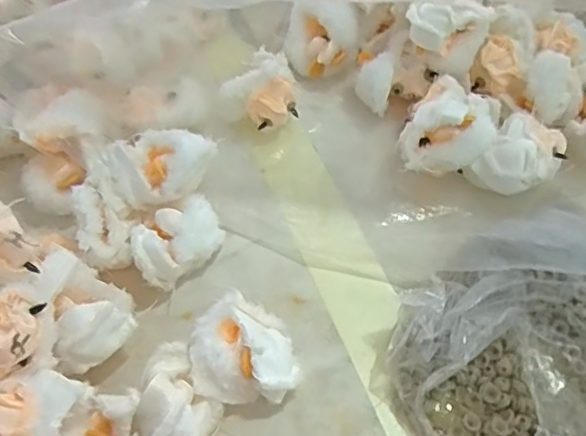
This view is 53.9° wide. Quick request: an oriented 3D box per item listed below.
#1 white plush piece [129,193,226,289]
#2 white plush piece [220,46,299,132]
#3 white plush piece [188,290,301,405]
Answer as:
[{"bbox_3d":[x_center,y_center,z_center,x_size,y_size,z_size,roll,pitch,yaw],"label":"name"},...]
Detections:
[{"bbox_3d":[-0.070,0.014,0.349,0.056,0.043,0.033,-37,66,-19],"label":"white plush piece"},{"bbox_3d":[-0.023,-0.085,0.409,0.053,0.059,0.034,-9,60,-5],"label":"white plush piece"},{"bbox_3d":[-0.025,0.074,0.313,0.055,0.037,0.051,6,60,4],"label":"white plush piece"}]

